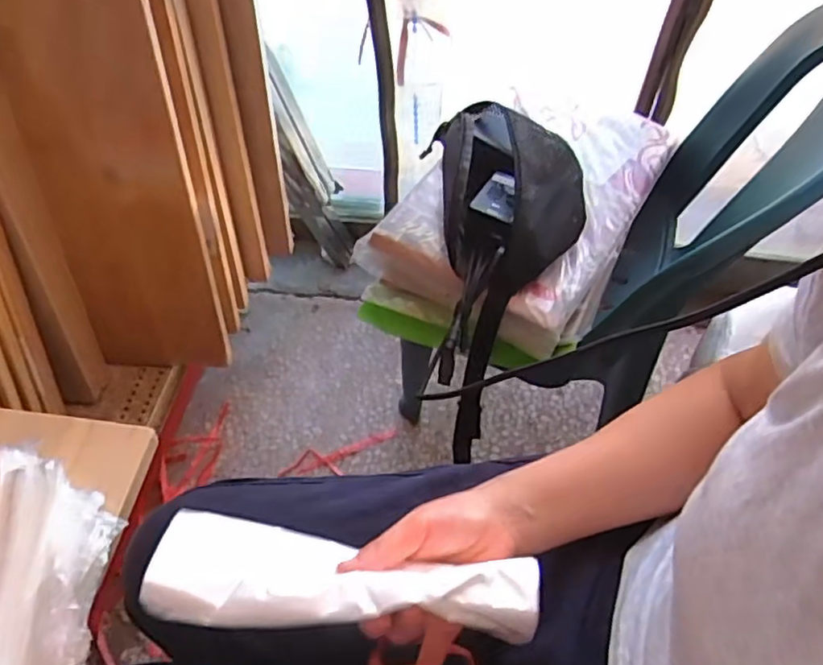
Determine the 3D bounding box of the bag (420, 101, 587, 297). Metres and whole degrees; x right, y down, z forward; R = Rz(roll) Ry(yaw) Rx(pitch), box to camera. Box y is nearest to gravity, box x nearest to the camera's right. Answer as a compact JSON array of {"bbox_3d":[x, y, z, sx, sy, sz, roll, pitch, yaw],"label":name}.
[{"bbox_3d":[0.111,-0.168,0.722,0.160,0.081,0.252,0,56,1],"label":"bag"}]

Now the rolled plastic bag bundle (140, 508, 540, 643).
[{"bbox_3d":[-0.040,0.148,0.384,0.225,0.041,0.064,3,56,5],"label":"rolled plastic bag bundle"}]

